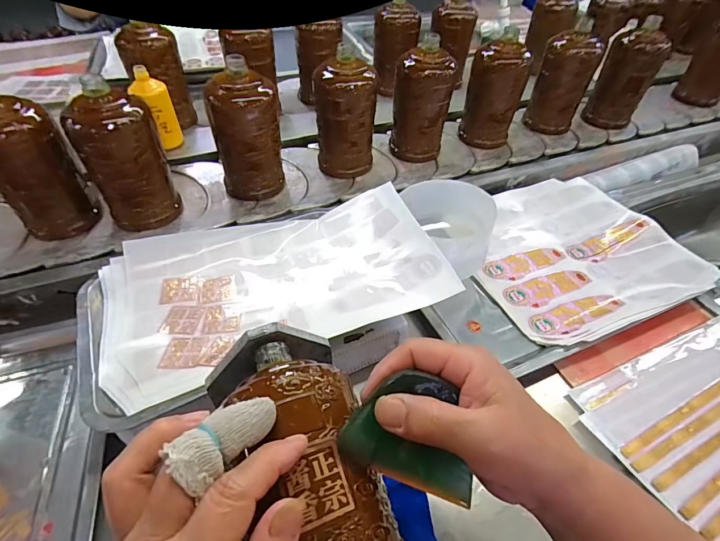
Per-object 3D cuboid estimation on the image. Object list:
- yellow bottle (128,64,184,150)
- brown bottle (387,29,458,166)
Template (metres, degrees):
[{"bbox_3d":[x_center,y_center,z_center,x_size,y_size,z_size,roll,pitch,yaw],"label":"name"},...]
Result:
[{"bbox_3d":[-0.321,-0.246,0.609,0.042,0.121,0.051,18,48,13],"label":"yellow bottle"},{"bbox_3d":[0.100,-0.268,0.627,0.074,0.161,0.072,-22,52,-22],"label":"brown bottle"}]

